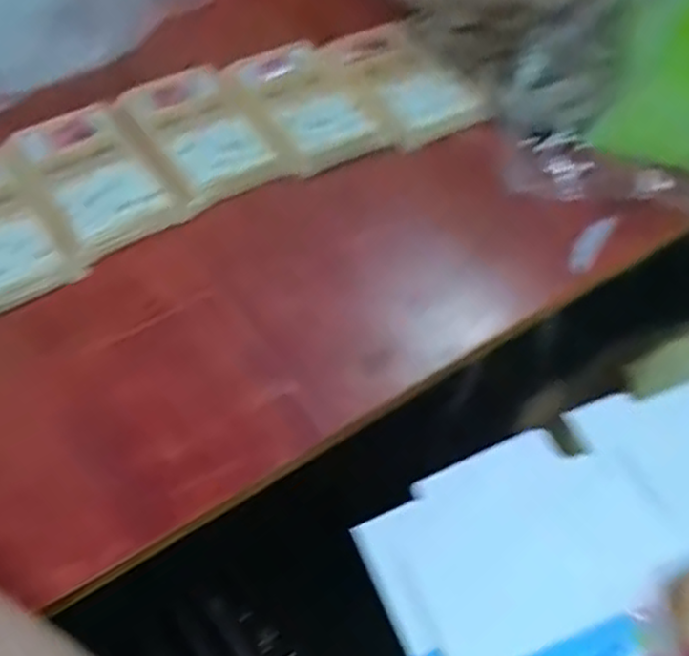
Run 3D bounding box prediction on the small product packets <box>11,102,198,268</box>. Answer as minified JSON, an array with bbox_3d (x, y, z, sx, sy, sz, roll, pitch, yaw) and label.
[{"bbox_3d":[-0.167,-0.108,0.532,0.084,0.023,0.128,-28,59,-21],"label":"small product packets"}]

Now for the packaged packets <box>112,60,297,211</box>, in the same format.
[{"bbox_3d":[-0.108,-0.144,0.556,0.085,0.023,0.128,-27,59,-20],"label":"packaged packets"}]

